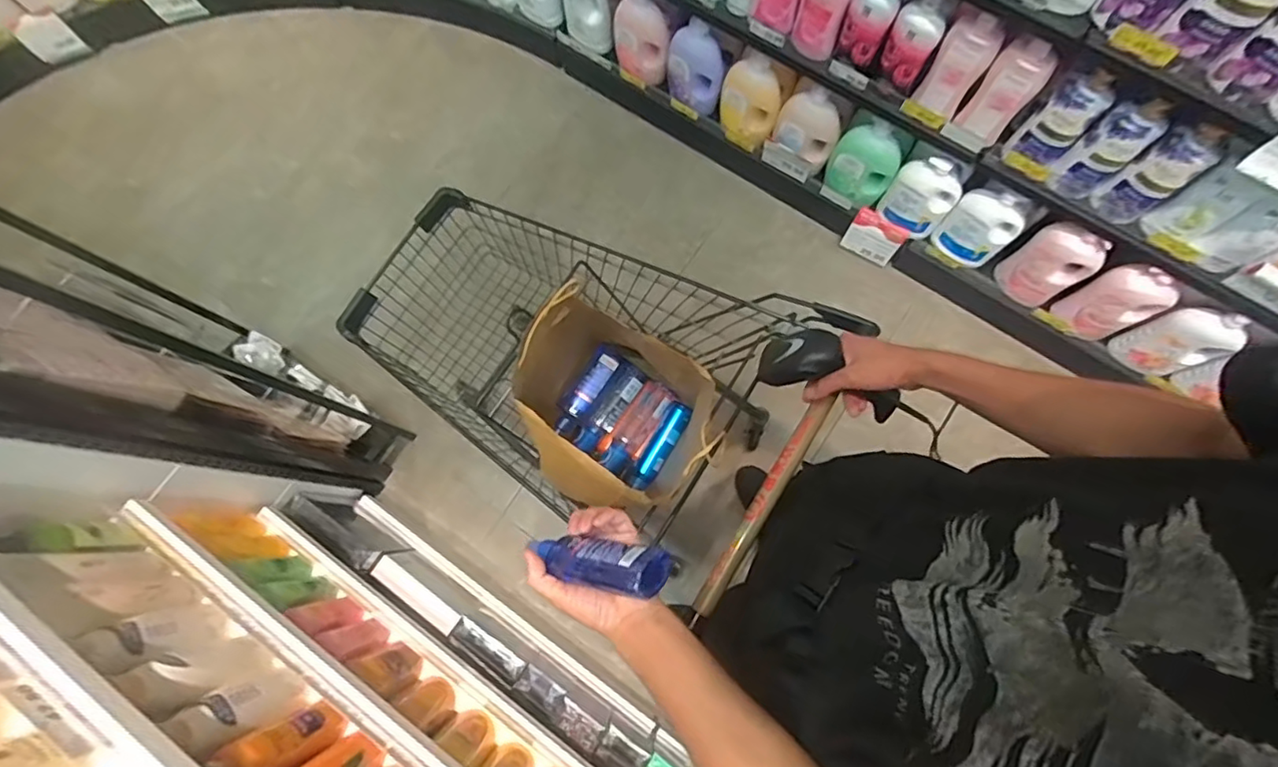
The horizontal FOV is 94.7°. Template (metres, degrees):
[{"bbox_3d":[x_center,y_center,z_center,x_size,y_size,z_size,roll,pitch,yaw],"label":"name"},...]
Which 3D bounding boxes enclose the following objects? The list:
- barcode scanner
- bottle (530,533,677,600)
[{"bbox_3d":[0.252,-0.012,0.753,0.185,0.071,0.075,24,78,-2],"label":"barcode scanner"},{"bbox_3d":[-0.048,0.180,0.601,0.153,0.050,0.044,1,75,31],"label":"bottle"}]

